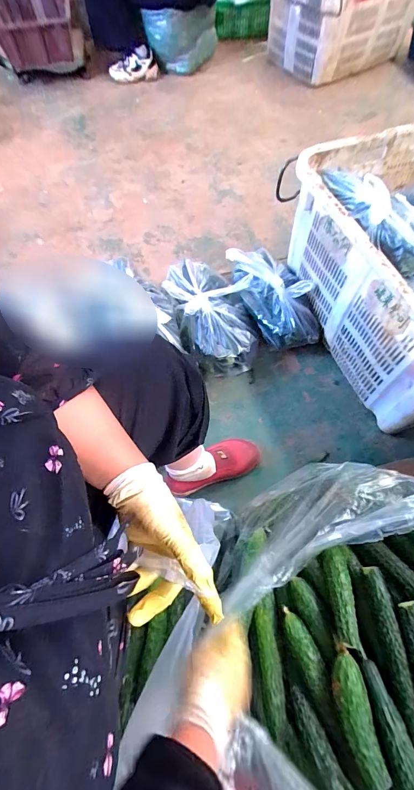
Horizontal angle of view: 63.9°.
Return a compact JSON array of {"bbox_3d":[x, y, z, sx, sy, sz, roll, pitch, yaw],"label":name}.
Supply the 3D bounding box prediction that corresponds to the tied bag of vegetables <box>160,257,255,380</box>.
[{"bbox_3d":[0.015,-0.227,0.929,0.212,0.132,0.348,-18,66,-7],"label":"tied bag of vegetables"}]

